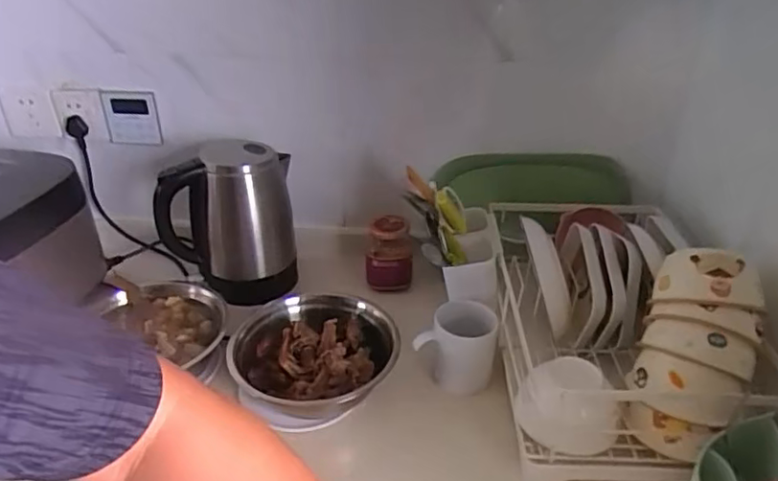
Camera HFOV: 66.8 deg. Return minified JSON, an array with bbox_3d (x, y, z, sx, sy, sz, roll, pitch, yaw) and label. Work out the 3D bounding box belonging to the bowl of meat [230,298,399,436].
[{"bbox_3d":[-0.091,0.161,0.756,0.200,0.100,0.187,0,31,0],"label":"bowl of meat"}]

